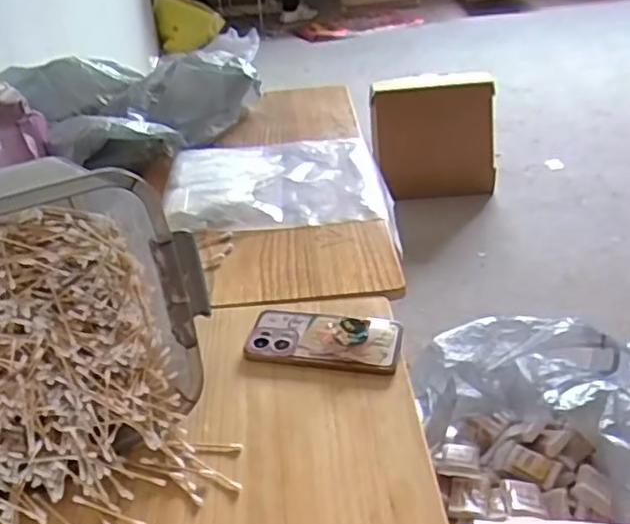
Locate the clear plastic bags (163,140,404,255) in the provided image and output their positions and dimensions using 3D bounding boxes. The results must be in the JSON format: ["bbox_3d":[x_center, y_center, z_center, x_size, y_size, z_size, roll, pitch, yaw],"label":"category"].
[{"bbox_3d":[-0.057,-0.135,1.052,0.338,0.030,0.282,-5,33,-1],"label":"clear plastic bags"}]

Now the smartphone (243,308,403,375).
[{"bbox_3d":[0.009,0.079,0.715,0.161,0.019,0.082,5,38,15],"label":"smartphone"}]

